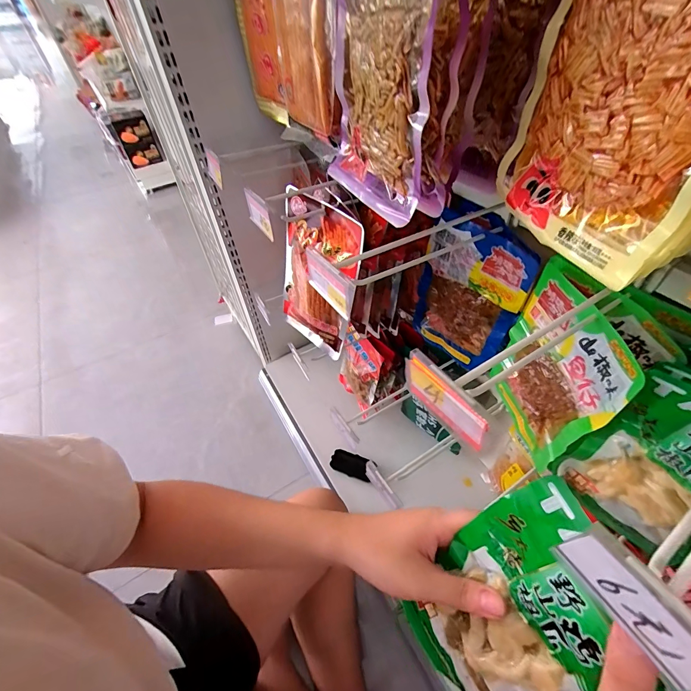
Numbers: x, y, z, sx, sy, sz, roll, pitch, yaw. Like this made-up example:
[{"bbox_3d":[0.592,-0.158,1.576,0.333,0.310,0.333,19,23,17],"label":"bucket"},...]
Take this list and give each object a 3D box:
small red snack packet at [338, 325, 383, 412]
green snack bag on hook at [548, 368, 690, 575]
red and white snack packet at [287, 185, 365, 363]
[{"bbox_3d":[0.033,0.070,0.837,0.042,0.253,0.146,-24,65,-29],"label":"small red snack packet"},{"bbox_3d":[0.306,0.126,0.319,0.040,0.199,0.140,-37,58,-25],"label":"green snack bag on hook"},{"bbox_3d":[-0.049,-0.109,0.577,0.158,0.264,0.023,35,48,18],"label":"red and white snack packet"}]

